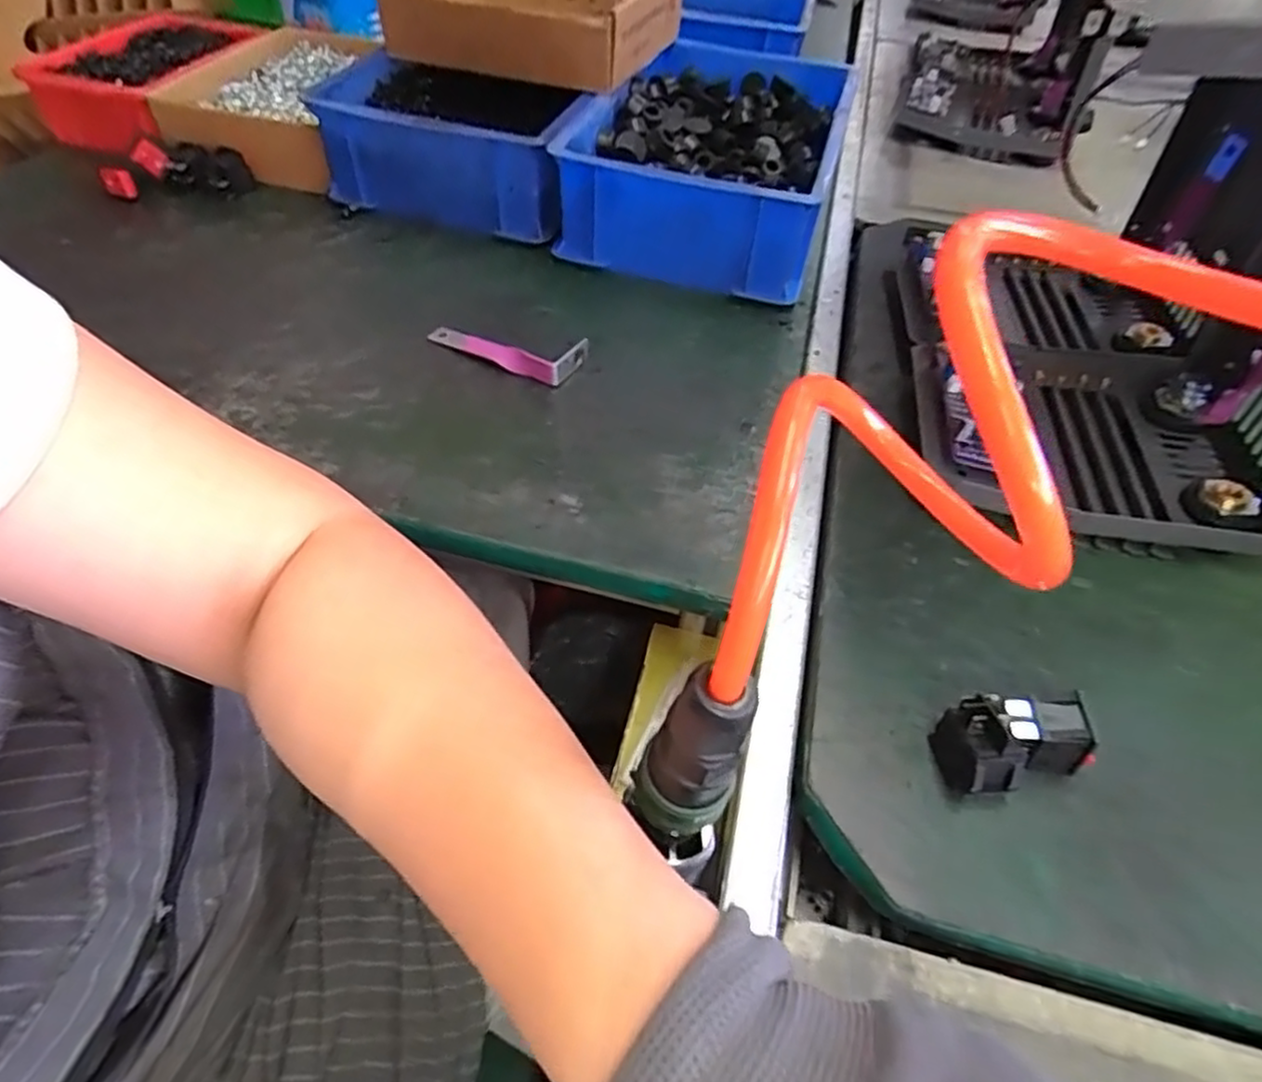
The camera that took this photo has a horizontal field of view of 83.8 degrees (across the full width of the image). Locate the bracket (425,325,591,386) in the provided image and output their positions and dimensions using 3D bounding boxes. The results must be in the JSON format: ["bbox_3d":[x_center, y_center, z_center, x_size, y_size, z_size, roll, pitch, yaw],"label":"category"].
[{"bbox_3d":[-0.084,-0.135,0.476,0.104,0.018,0.039,24,53,16],"label":"bracket"}]

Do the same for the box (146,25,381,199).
[{"bbox_3d":[-0.309,-0.402,0.655,0.166,0.060,0.218,11,50,6],"label":"box"}]

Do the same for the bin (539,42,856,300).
[{"bbox_3d":[0.073,-0.326,0.601,0.195,0.086,0.295,15,51,9],"label":"bin"}]

